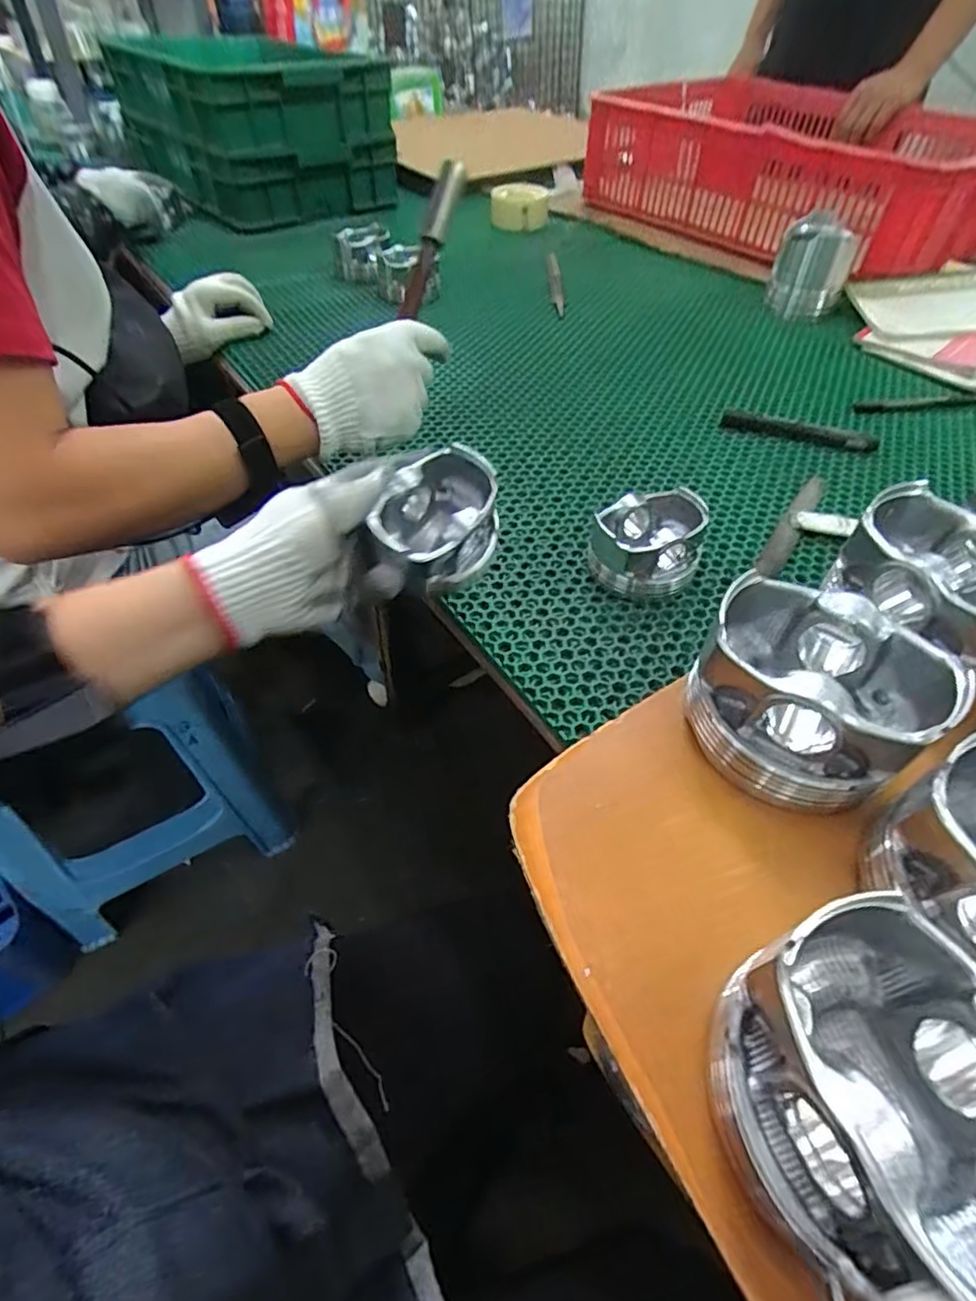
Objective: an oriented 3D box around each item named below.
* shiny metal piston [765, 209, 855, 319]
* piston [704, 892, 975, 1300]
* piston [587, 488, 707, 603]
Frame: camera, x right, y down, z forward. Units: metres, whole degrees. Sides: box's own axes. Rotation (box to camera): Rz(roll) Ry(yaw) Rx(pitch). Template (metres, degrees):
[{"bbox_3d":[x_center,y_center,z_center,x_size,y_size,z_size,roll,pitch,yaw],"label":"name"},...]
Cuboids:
[{"bbox_3d":[0.426,-0.500,0.798,0.086,0.103,0.086,24,53,18],"label":"shiny metal piston"},{"bbox_3d":[0.095,0.112,0.148,0.069,0.045,0.082,-11,50,-11],"label":"piston"},{"bbox_3d":[0.119,-0.083,0.458,0.076,0.060,0.076,10,50,7],"label":"piston"}]

